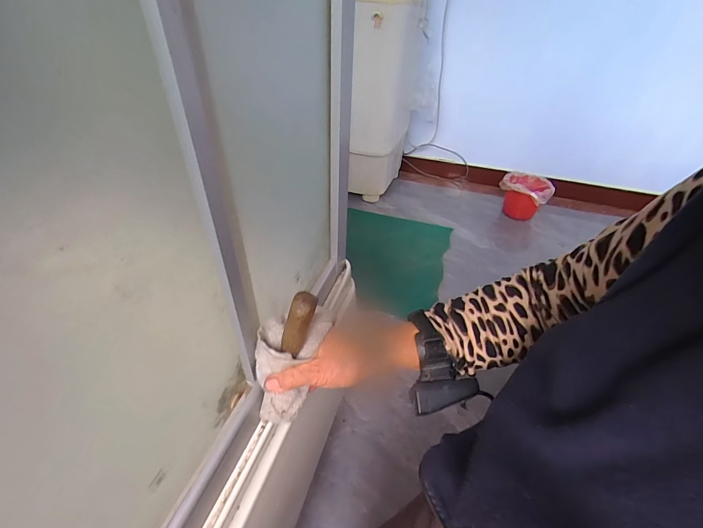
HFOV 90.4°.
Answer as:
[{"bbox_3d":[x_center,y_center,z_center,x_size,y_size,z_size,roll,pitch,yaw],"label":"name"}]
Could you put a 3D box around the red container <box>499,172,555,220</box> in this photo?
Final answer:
[{"bbox_3d":[0.796,-0.312,1.622,0.219,0.181,0.262,28,47,23],"label":"red container"}]

